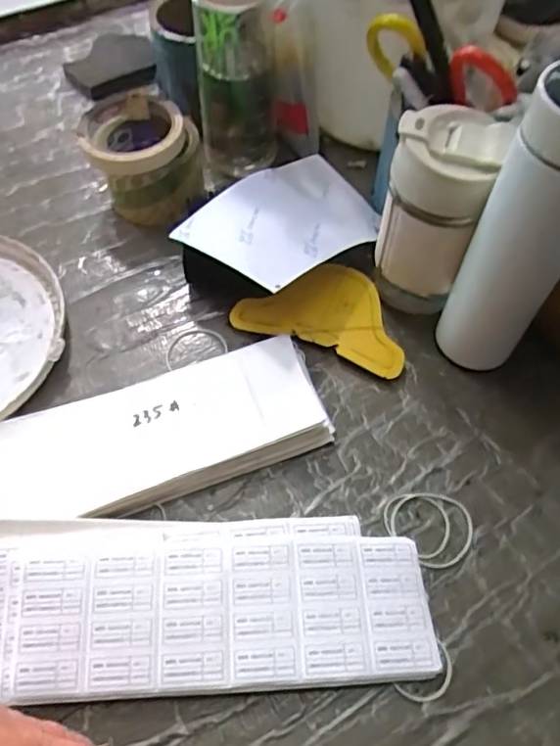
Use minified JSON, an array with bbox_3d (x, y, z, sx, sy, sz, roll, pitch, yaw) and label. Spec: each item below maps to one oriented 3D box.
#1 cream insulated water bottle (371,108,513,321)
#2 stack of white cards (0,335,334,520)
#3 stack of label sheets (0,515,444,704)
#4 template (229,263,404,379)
[{"bbox_3d":[0.115,-0.120,0.457,0.075,0.153,0.071,24,60,14],"label":"cream insulated water bottle"},{"bbox_3d":[-0.097,0.049,0.428,0.256,0.028,0.088,-17,59,-11],"label":"stack of white cards"},{"bbox_3d":[-0.059,0.144,0.370,0.303,0.029,0.102,-2,58,-2],"label":"stack of label sheets"},{"bbox_3d":[0.041,-0.053,0.501,0.142,0.016,0.086,19,59,11],"label":"template"}]

